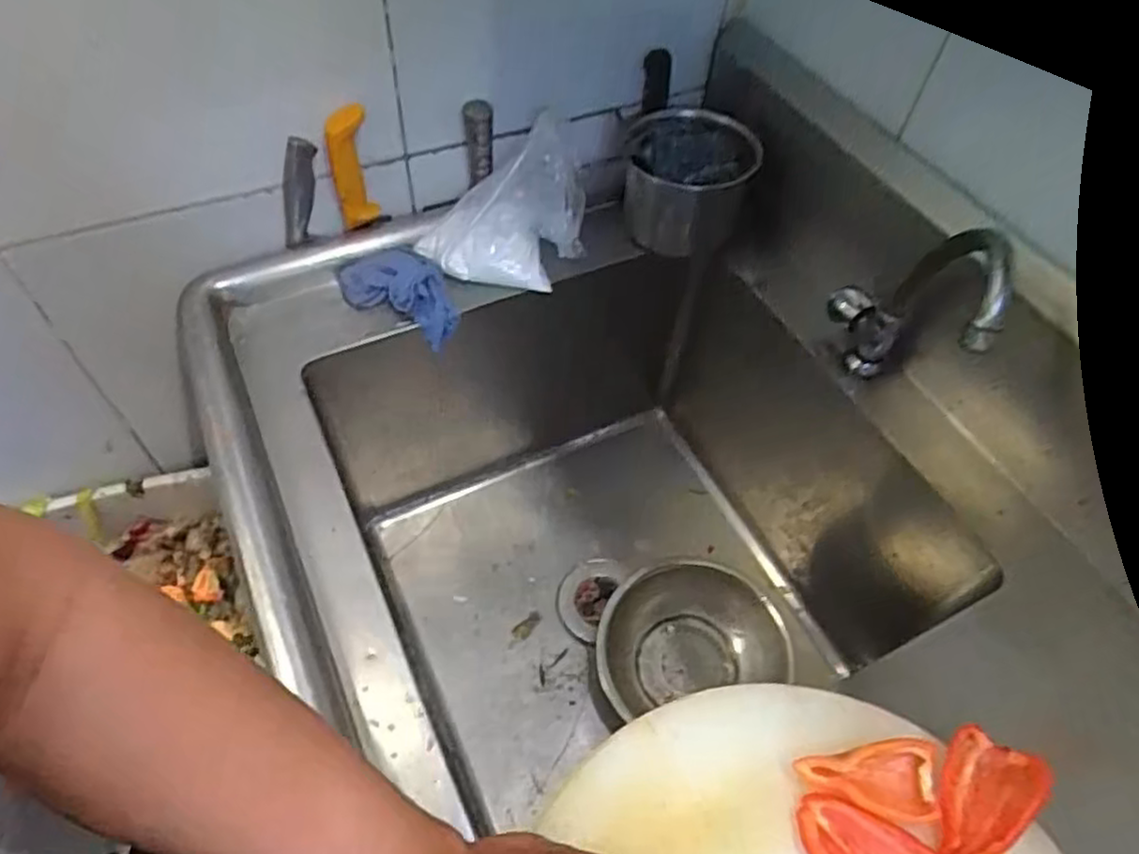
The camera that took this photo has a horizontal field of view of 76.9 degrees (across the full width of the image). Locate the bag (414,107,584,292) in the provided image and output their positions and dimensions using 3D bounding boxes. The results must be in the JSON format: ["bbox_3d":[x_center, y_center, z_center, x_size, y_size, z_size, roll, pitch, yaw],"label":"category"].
[{"bbox_3d":[-0.070,-0.234,0.754,0.170,0.160,0.082,1,54,-4],"label":"bag"}]

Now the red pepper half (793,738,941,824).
[{"bbox_3d":[0.182,0.212,0.441,0.079,0.024,0.042,11,54,3],"label":"red pepper half"}]

